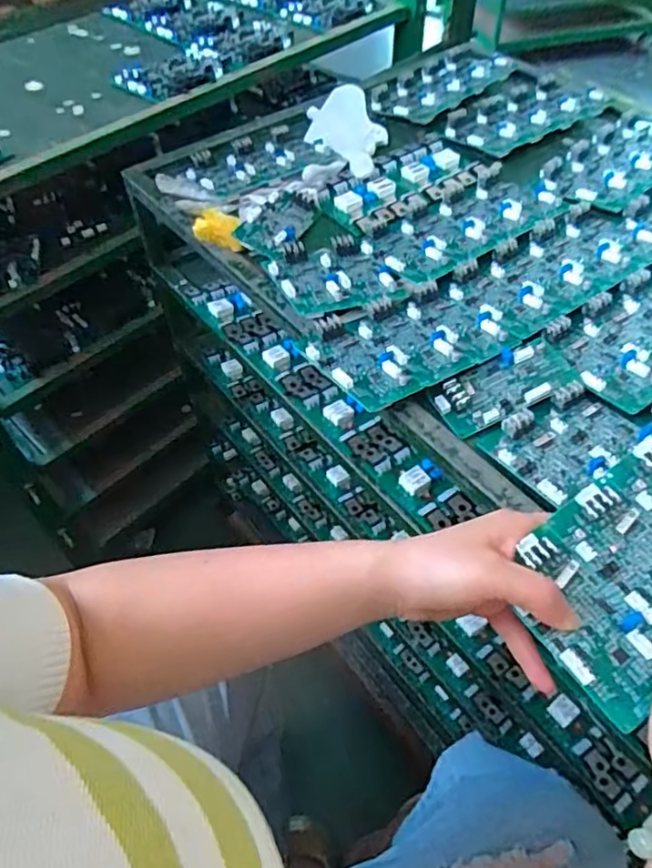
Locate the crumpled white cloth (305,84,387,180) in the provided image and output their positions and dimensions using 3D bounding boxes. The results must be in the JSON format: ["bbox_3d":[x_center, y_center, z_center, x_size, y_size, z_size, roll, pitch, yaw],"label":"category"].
[{"bbox_3d":[0.022,-0.344,0.690,0.089,0.028,0.157,-1,51,3],"label":"crumpled white cloth"}]

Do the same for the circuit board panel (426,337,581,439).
[{"bbox_3d":[0.133,-0.035,0.457,0.105,0.018,0.048,-22,53,-14],"label":"circuit board panel"}]

